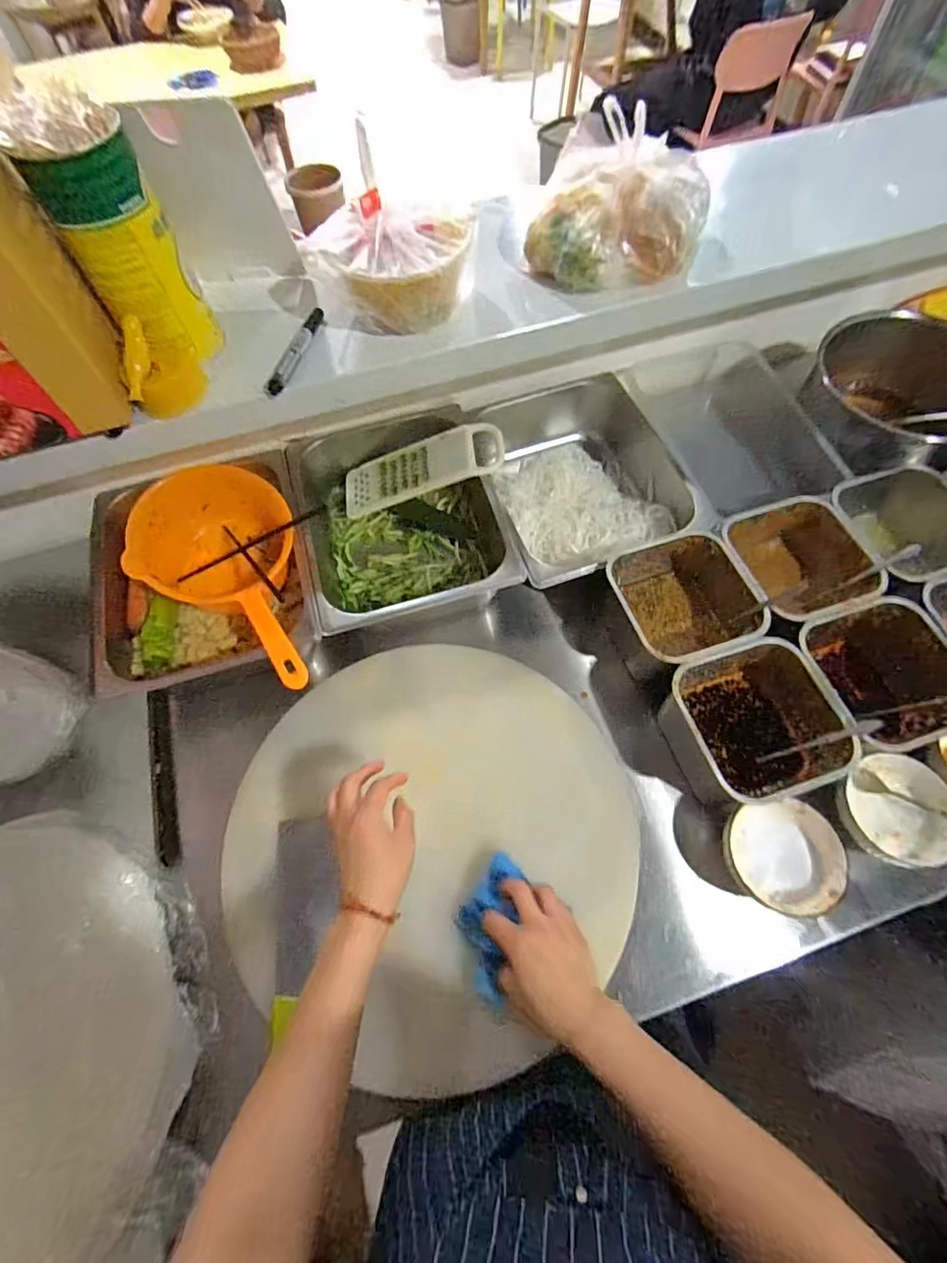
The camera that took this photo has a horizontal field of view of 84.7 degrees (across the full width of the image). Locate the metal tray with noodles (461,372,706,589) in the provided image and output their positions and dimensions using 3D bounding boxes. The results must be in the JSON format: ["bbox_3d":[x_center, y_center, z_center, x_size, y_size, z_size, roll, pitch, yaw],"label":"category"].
[{"bbox_3d":[0.148,-0.220,0.769,0.267,0.091,0.340,-17,64,-6],"label":"metal tray with noodles"}]

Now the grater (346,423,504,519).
[{"bbox_3d":[-0.077,-0.234,0.753,0.242,0.025,0.087,-15,62,17],"label":"grater"}]

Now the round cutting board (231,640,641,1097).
[{"bbox_3d":[-0.044,0.233,0.611,0.441,0.024,0.432,-1,64,2],"label":"round cutting board"}]

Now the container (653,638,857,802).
[{"bbox_3d":[0.307,0.110,0.593,0.160,0.109,0.158,-18,64,-7],"label":"container"}]

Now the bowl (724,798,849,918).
[{"bbox_3d":[0.331,0.235,0.552,0.095,0.050,0.107,-17,64,-6],"label":"bowl"}]

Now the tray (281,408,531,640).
[{"bbox_3d":[-0.105,-0.158,0.744,0.264,0.095,0.338,-16,64,-6],"label":"tray"}]

